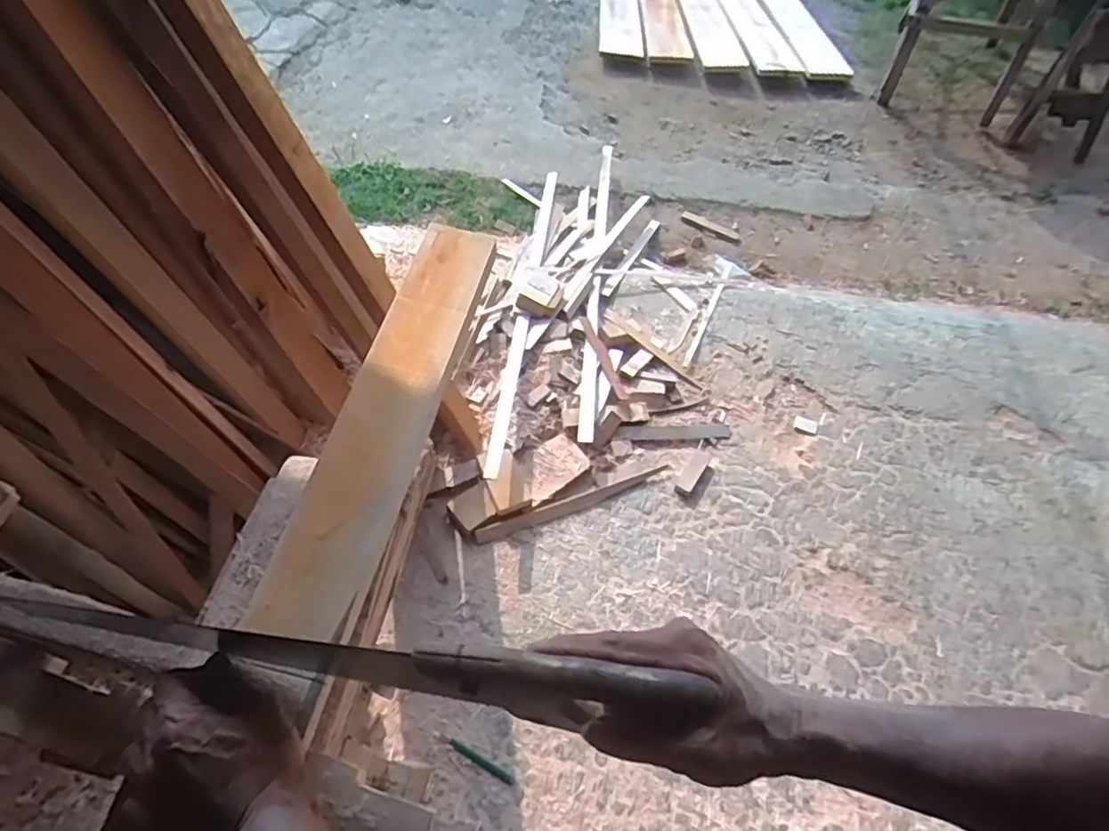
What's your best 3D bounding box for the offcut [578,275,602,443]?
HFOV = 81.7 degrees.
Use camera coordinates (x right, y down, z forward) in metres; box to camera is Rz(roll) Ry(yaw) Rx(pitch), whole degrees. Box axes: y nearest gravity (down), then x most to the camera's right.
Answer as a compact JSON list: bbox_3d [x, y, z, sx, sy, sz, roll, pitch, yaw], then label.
[{"bbox_3d":[0.094,-0.167,1.623,0.039,0.026,0.577,5,53,0],"label":"offcut"}]

